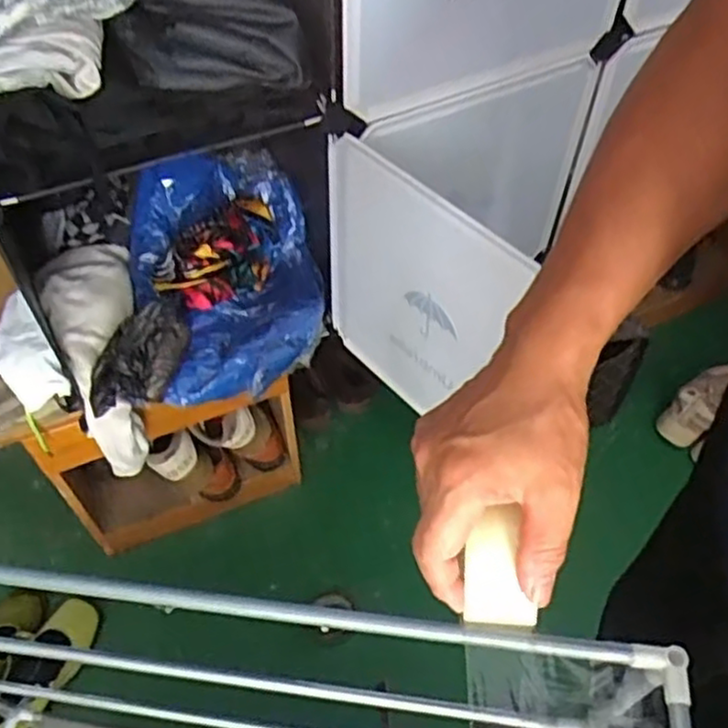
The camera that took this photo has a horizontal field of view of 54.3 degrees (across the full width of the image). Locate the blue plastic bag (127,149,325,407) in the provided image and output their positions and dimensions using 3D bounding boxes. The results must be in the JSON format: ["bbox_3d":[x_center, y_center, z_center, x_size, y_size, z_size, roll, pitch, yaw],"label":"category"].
[{"bbox_3d":[-0.189,-0.133,0.962,0.244,0.129,0.341,-16,54,-12],"label":"blue plastic bag"}]

